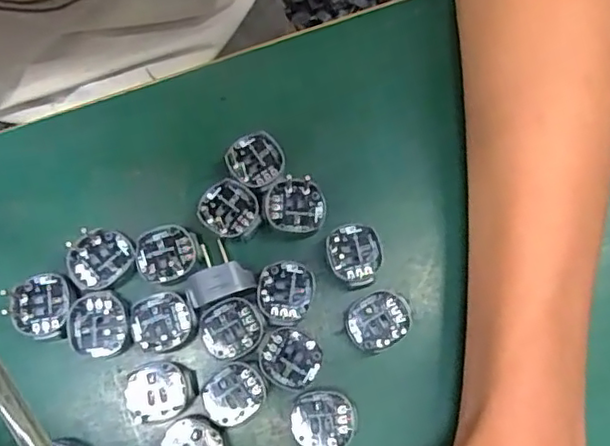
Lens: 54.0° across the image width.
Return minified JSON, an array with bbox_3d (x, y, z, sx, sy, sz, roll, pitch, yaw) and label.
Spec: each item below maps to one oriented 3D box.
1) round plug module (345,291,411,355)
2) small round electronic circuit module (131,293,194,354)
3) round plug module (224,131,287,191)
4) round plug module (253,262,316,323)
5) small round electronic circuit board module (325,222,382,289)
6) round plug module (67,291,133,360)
[{"bbox_3d":[0.032,0.044,0.266,0.028,0.012,0.023,-25,79,-7],"label":"round plug module"},{"bbox_3d":[-0.062,0.043,0.259,0.025,0.004,0.025,0,77,-1],"label":"small round electronic circuit module"},{"bbox_3d":[-0.023,-0.028,0.280,0.025,0.008,0.028,-29,79,-8],"label":"round plug module"},{"bbox_3d":[-0.009,0.031,0.267,0.025,0.010,0.027,0,77,-1],"label":"round plug module"},{"bbox_3d":[0.022,0.015,0.272,0.023,0.010,0.028,-14,78,-5],"label":"small round electronic circuit board module"},{"bbox_3d":[-0.090,0.045,0.262,0.026,0.006,0.028,0,77,-1],"label":"round plug module"}]

